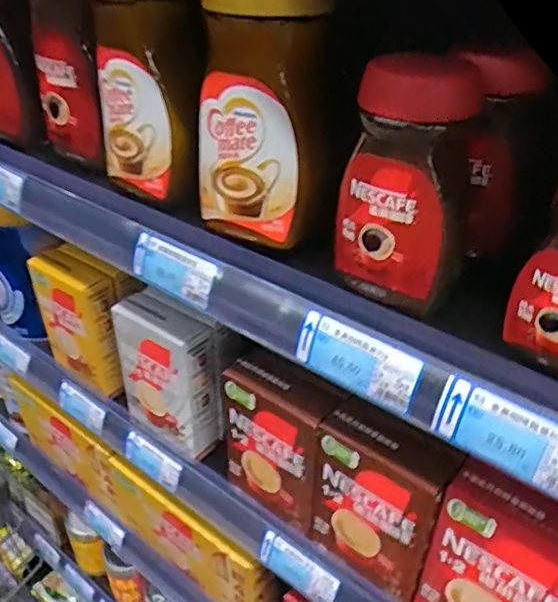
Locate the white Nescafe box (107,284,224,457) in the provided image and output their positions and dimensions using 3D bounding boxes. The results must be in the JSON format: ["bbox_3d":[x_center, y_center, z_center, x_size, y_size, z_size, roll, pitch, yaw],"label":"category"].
[{"bbox_3d":[-0.114,0.072,0.602,0.108,0.147,0.051,25,42,31],"label":"white Nescafe box"}]

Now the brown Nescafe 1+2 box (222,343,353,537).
[{"bbox_3d":[-0.002,0.121,0.518,0.107,0.145,0.036,26,43,32],"label":"brown Nescafe 1+2 box"}]

